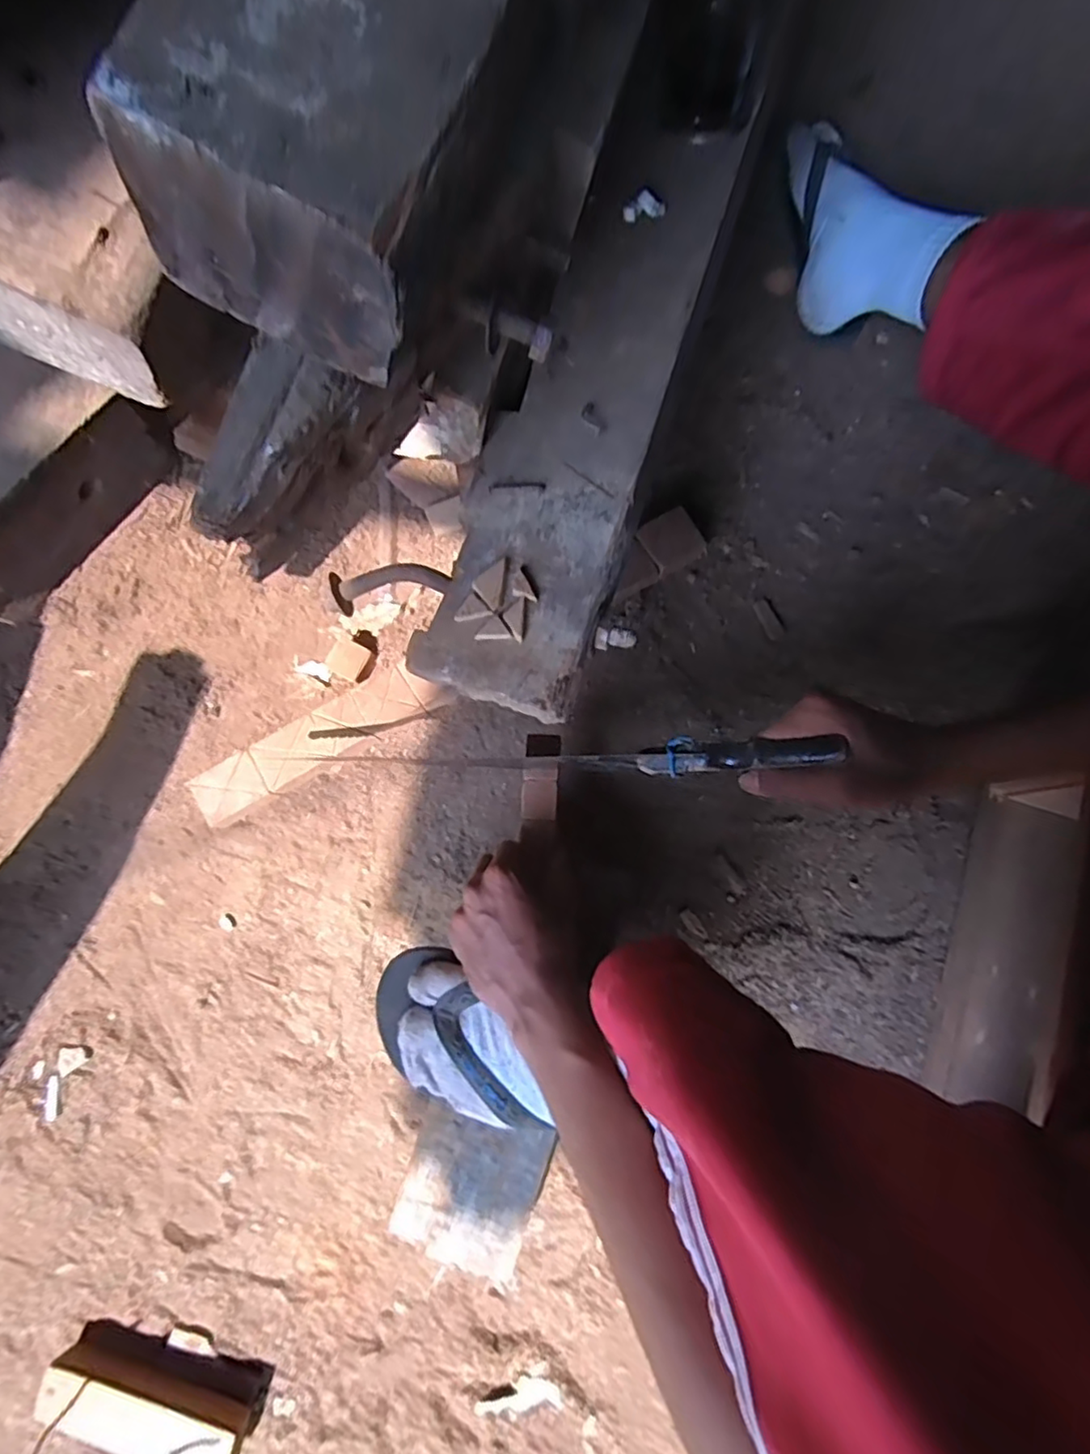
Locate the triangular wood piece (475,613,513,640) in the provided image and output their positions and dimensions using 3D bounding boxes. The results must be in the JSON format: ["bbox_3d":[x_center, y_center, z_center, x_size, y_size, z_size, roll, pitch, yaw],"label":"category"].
[{"bbox_3d":[-0.032,-0.060,0.402,0.019,0.004,0.018,-42,82,-7],"label":"triangular wood piece"}]

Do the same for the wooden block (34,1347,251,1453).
[{"bbox_3d":[-0.331,0.566,0.526,0.167,0.042,0.043,18,79,4],"label":"wooden block"}]

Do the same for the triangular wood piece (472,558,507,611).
[{"bbox_3d":[-0.036,-0.093,0.415,0.020,0.010,0.035,3,77,2],"label":"triangular wood piece"}]

